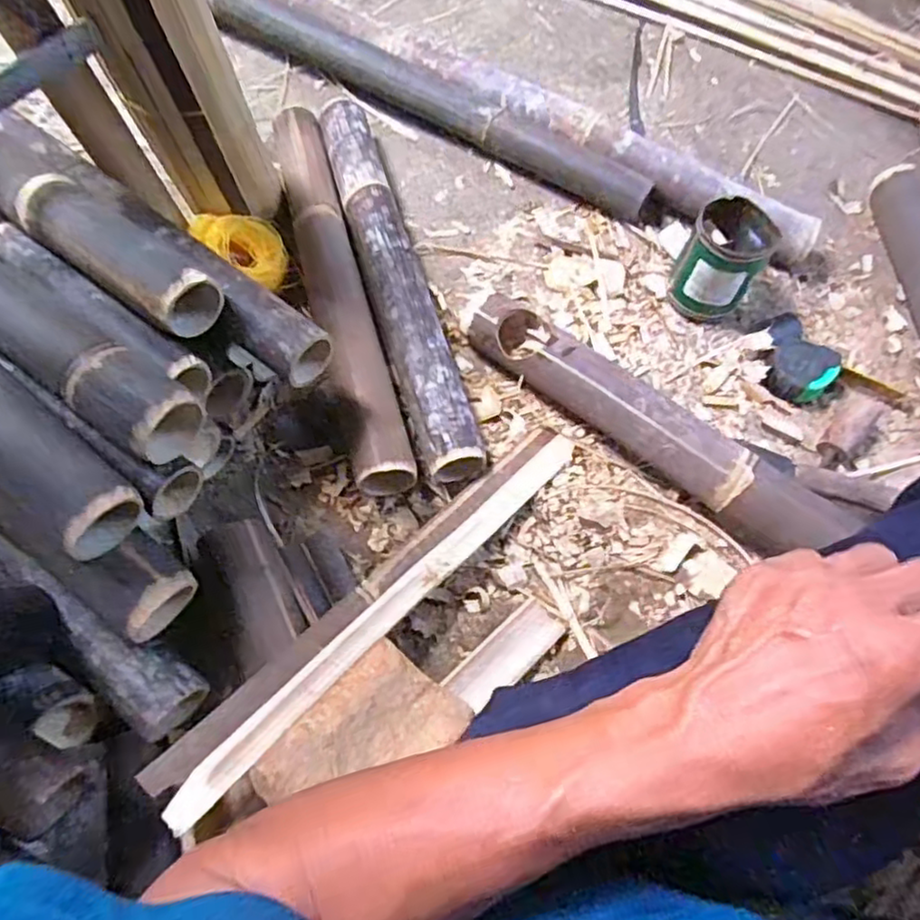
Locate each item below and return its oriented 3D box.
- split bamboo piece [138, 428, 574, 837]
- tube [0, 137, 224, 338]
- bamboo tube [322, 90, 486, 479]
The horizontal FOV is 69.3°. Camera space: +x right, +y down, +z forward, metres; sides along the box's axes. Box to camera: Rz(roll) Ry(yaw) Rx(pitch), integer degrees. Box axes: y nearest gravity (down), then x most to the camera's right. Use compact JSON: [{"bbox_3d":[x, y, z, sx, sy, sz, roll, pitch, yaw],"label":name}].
[{"bbox_3d":[-0.065,0.129,0.668,0.066,0.028,0.531,41,60,17],"label":"split bamboo piece"},{"bbox_3d":[-0.445,-0.283,0.659,0.547,0.073,0.082,34,68,13],"label":"tube"},{"bbox_3d":[-0.083,-0.232,0.851,0.077,0.080,0.559,-16,66,-10],"label":"bamboo tube"}]

